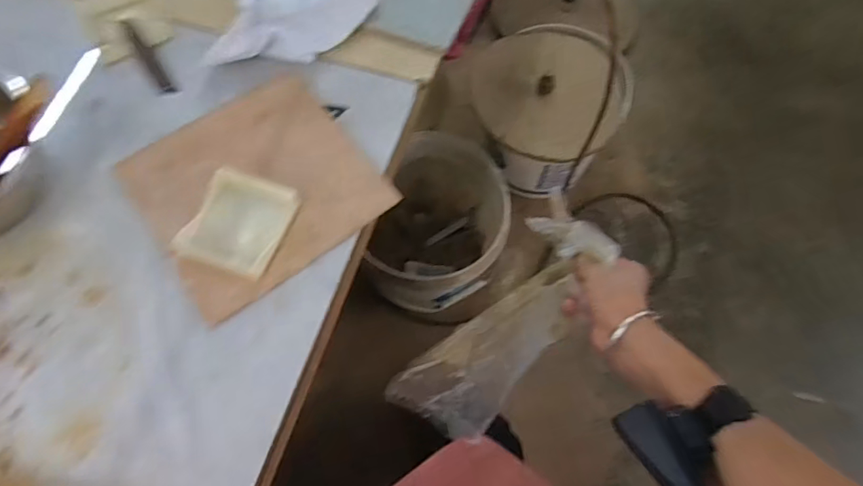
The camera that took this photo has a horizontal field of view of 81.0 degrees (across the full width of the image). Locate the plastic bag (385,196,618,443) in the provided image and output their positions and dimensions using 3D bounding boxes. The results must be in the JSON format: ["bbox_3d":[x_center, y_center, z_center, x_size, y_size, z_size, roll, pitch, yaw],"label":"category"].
[{"bbox_3d":[0.078,0.080,0.517,0.097,0.044,0.268,40,86,17],"label":"plastic bag"}]

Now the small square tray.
[{"bbox_3d":[-0.156,-0.016,0.413,0.074,0.014,0.081,18,68,9],"label":"small square tray"}]

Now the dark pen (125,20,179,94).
[{"bbox_3d":[-0.275,-0.180,0.488,0.012,0.004,0.096,-32,78,-19],"label":"dark pen"}]

